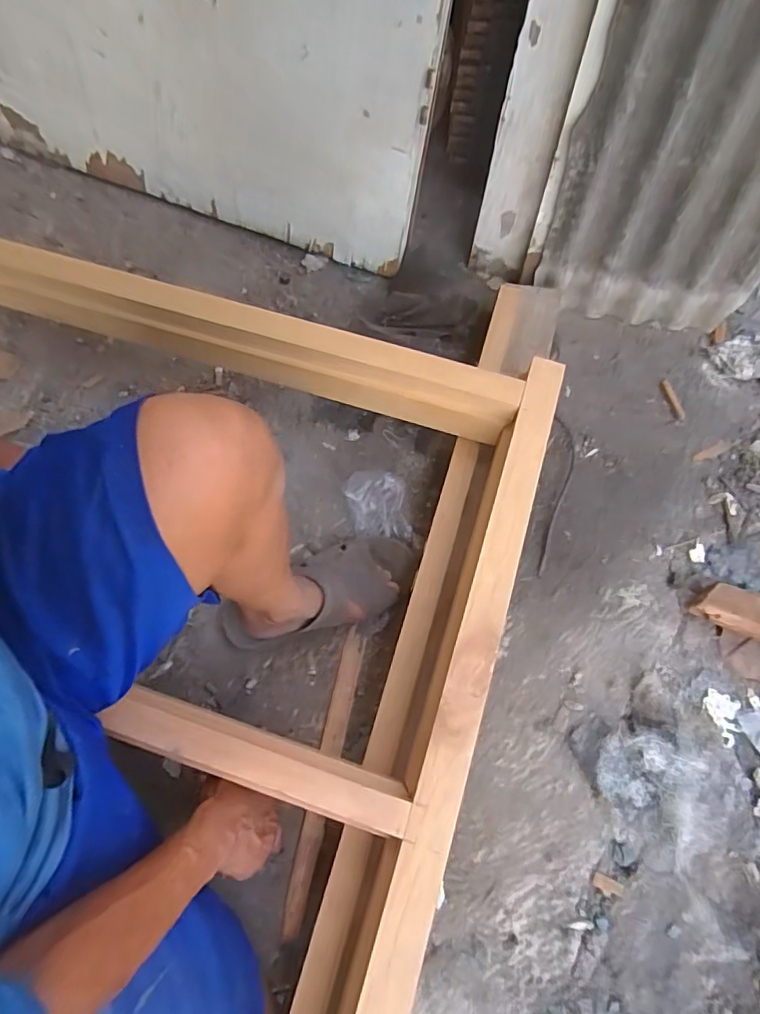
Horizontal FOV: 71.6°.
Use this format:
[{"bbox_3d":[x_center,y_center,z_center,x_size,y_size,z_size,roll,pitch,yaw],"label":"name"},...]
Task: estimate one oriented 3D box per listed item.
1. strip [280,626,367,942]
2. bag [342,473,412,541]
[{"bbox_3d":[-0.072,0.346,0.694,0.030,0.016,0.363,11,69,5],"label":"strip"},{"bbox_3d":[-0.004,0.002,0.810,0.086,0.050,0.108,-9,69,-2],"label":"bag"}]

